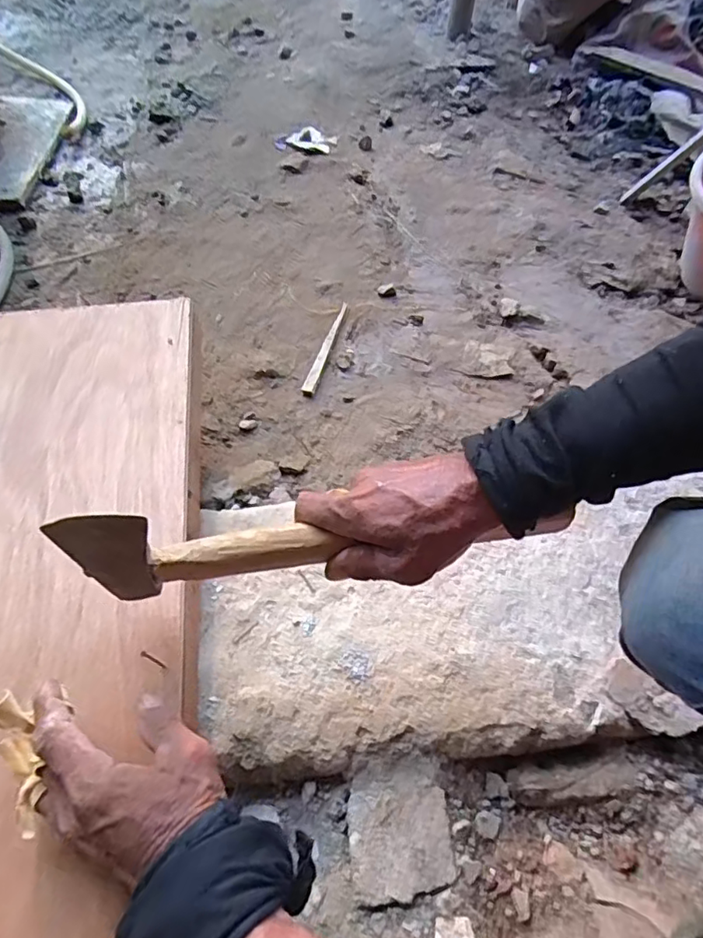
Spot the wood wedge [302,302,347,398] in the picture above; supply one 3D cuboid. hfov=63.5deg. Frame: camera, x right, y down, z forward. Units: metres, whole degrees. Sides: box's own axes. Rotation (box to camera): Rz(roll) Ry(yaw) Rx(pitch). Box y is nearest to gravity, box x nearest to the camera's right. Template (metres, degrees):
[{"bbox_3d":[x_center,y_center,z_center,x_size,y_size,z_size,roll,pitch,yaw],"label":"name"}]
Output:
[{"bbox_3d":[-0.036,-0.174,0.813,0.016,0.014,0.200,12,52,5],"label":"wood wedge"}]

